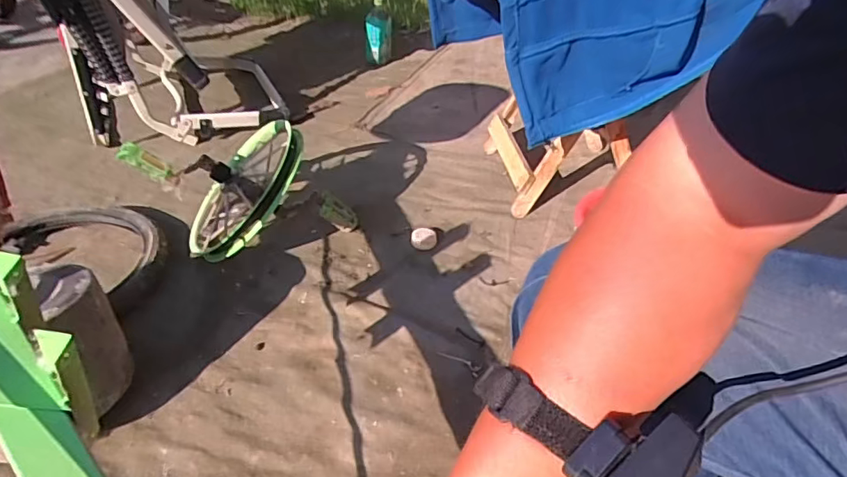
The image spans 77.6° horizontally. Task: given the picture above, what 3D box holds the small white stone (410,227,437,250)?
[{"bbox_3d":[0.000,-0.001,1.089,0.053,0.022,0.053,0,38,0],"label":"small white stone"}]

